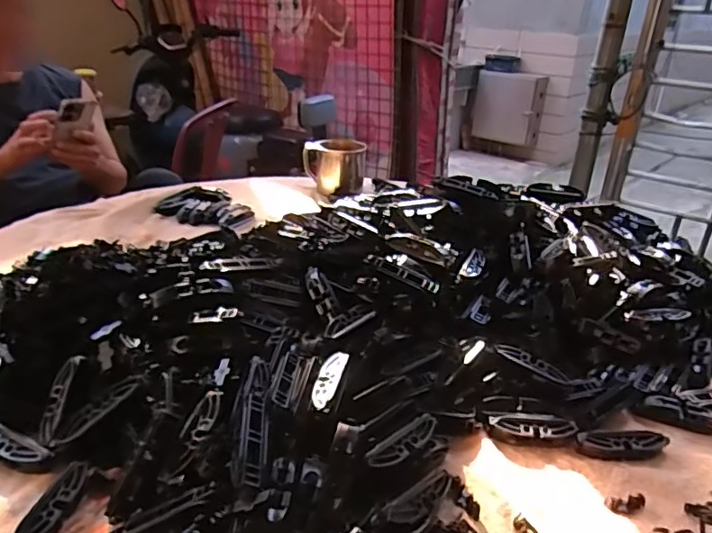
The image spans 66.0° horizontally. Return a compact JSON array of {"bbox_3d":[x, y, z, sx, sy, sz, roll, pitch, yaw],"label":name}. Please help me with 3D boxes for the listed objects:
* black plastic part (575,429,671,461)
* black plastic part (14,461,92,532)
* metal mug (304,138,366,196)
[{"bbox_3d":[0.225,0.147,0.459,0.077,0.019,0.019,0,27,-4],"label":"black plastic part"},{"bbox_3d":[-0.202,0.163,0.363,0.018,0.020,0.076,3,27,3],"label":"black plastic part"},{"bbox_3d":[-0.041,-0.187,1.030,0.117,0.086,0.075,0,27,-4],"label":"metal mug"}]

